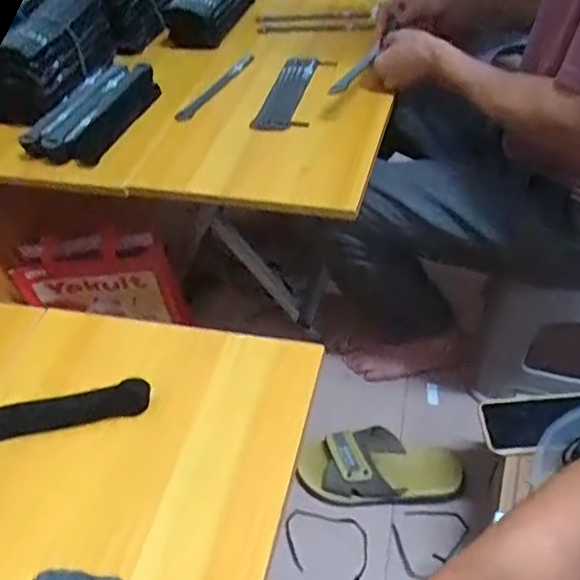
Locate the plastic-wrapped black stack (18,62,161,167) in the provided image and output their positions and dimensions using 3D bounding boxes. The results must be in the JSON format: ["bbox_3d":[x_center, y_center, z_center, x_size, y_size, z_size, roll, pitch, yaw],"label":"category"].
[{"bbox_3d":[-0.281,-0.252,0.866,0.111,0.055,0.207,20,53,23],"label":"plastic-wrapped black stack"}]

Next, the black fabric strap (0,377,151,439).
[{"bbox_3d":[-0.223,0.110,0.526,0.200,0.016,0.029,-11,48,-3],"label":"black fabric strap"}]

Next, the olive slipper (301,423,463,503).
[{"bbox_3d":[0.142,0.280,0.968,0.256,0.050,0.116,-2,48,6],"label":"olive slipper"}]

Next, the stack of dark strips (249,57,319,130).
[{"bbox_3d":[-0.002,-0.285,0.868,0.056,0.024,0.154,11,50,17],"label":"stack of dark strips"}]

